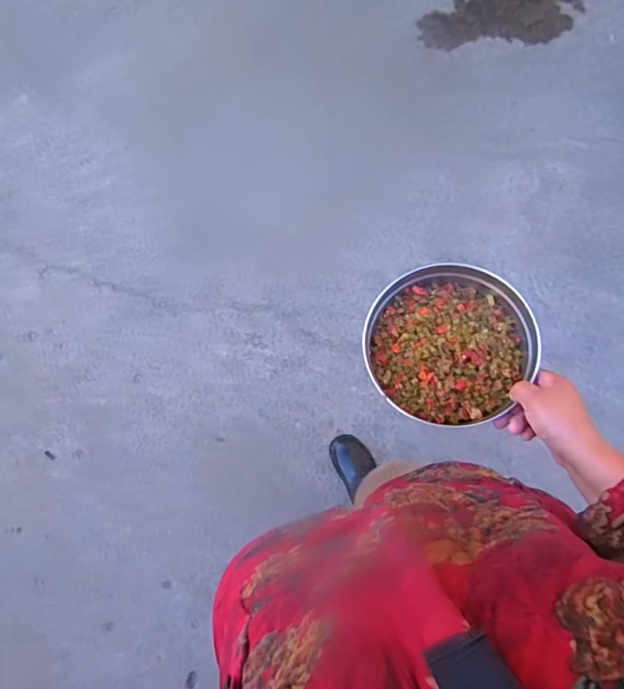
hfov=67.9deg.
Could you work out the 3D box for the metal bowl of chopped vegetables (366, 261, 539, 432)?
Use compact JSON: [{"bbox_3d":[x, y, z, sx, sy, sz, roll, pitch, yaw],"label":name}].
[{"bbox_3d":[0.164,-0.004,0.565,0.190,0.060,0.184,0,77,2],"label":"metal bowl of chopped vegetables"}]

